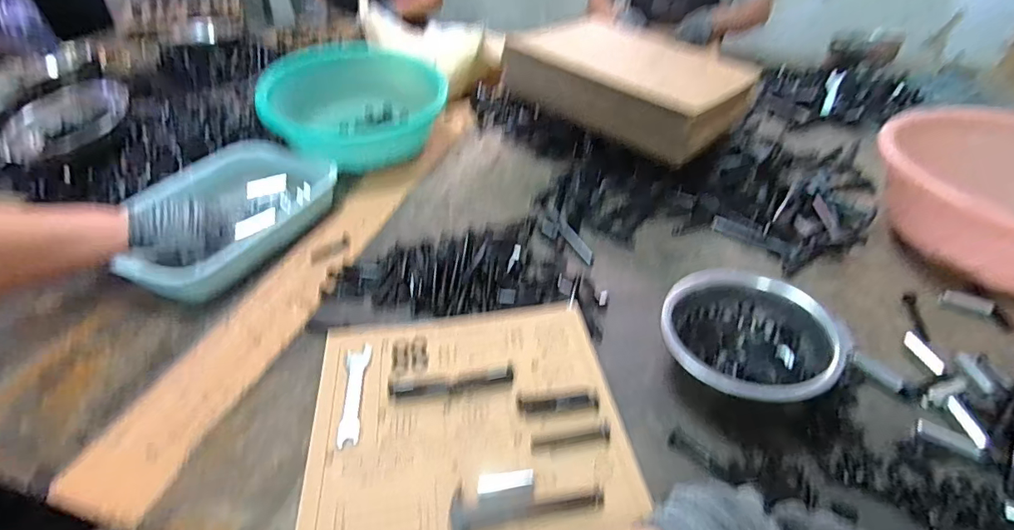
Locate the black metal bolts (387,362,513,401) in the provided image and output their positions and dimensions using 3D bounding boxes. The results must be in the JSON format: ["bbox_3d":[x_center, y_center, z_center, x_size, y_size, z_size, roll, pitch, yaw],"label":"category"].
[{"bbox_3d":[-0.058,0.123,0.503,0.128,0.010,0.019,-7,40,-8],"label":"black metal bolts"}]

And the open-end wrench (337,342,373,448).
[{"bbox_3d":[-0.159,0.133,0.495,0.025,0.004,0.113,-2,46,-8],"label":"open-end wrench"}]

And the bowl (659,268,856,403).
[{"bbox_3d":[0.261,0.079,0.518,0.165,0.083,0.162,0,40,0],"label":"bowl"}]

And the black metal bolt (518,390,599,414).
[{"bbox_3d":[0.052,0.140,0.483,0.080,0.009,0.017,-1,40,-1],"label":"black metal bolt"}]

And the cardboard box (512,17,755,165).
[{"bbox_3d":[0.216,-0.338,0.888,0.385,0.112,0.277,27,49,29],"label":"cardboard box"}]

